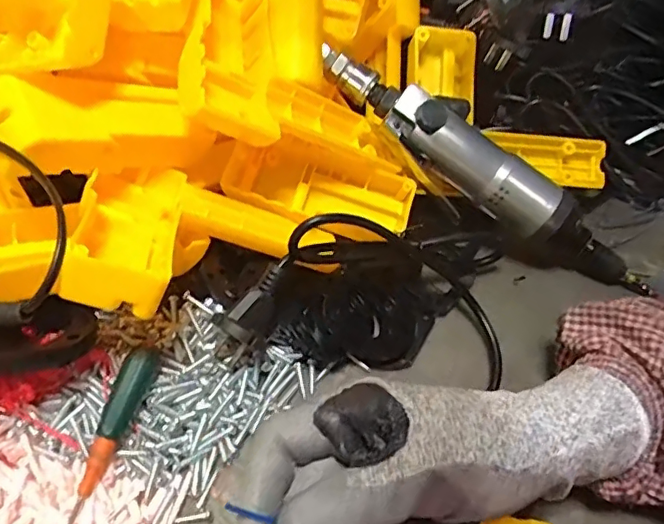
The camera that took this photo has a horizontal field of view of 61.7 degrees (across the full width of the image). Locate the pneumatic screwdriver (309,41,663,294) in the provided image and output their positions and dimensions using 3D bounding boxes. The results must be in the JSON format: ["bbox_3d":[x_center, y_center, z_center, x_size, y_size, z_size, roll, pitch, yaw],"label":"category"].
[{"bbox_3d":[0.099,-0.060,0.357,0.245,0.031,0.037,36,57,-6],"label":"pneumatic screwdriver"}]

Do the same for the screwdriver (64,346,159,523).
[{"bbox_3d":[-0.115,0.098,0.270,0.013,0.010,0.118,16,71,8],"label":"screwdriver"}]

